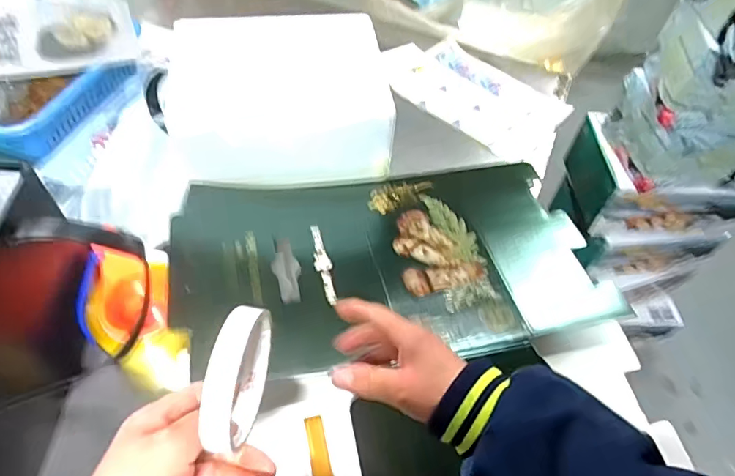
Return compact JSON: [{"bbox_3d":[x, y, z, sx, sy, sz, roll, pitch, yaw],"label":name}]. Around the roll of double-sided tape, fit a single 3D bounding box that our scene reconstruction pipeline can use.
[{"bbox_3d":[-0.079,0.086,0.303,0.017,0.082,0.086,8,53,1],"label":"roll of double-sided tape"}]

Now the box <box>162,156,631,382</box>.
[{"bbox_3d":[0.035,0.024,0.666,0.542,0.047,0.294,-4,49,-13],"label":"box"}]

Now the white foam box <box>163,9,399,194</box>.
[{"bbox_3d":[-0.130,-0.212,0.735,0.298,0.129,0.228,-5,54,-9],"label":"white foam box"}]

